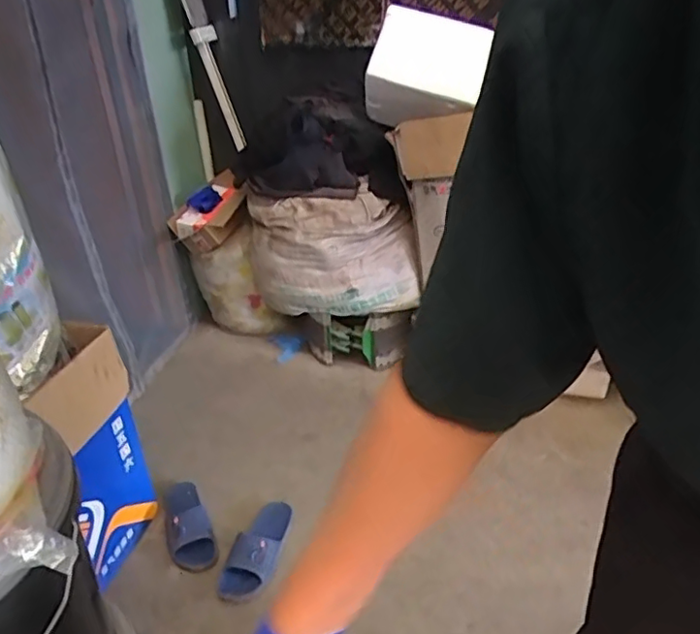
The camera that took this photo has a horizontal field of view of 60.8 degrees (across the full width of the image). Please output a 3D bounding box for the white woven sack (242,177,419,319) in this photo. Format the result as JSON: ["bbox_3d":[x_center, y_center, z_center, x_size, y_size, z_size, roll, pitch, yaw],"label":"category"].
[{"bbox_3d":[-0.051,-0.201,1.772,0.447,0.323,0.295,-12,34,-13],"label":"white woven sack"}]

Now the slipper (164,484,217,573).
[{"bbox_3d":[-0.381,0.470,1.381,0.098,0.086,0.248,-14,34,-21],"label":"slipper"}]

